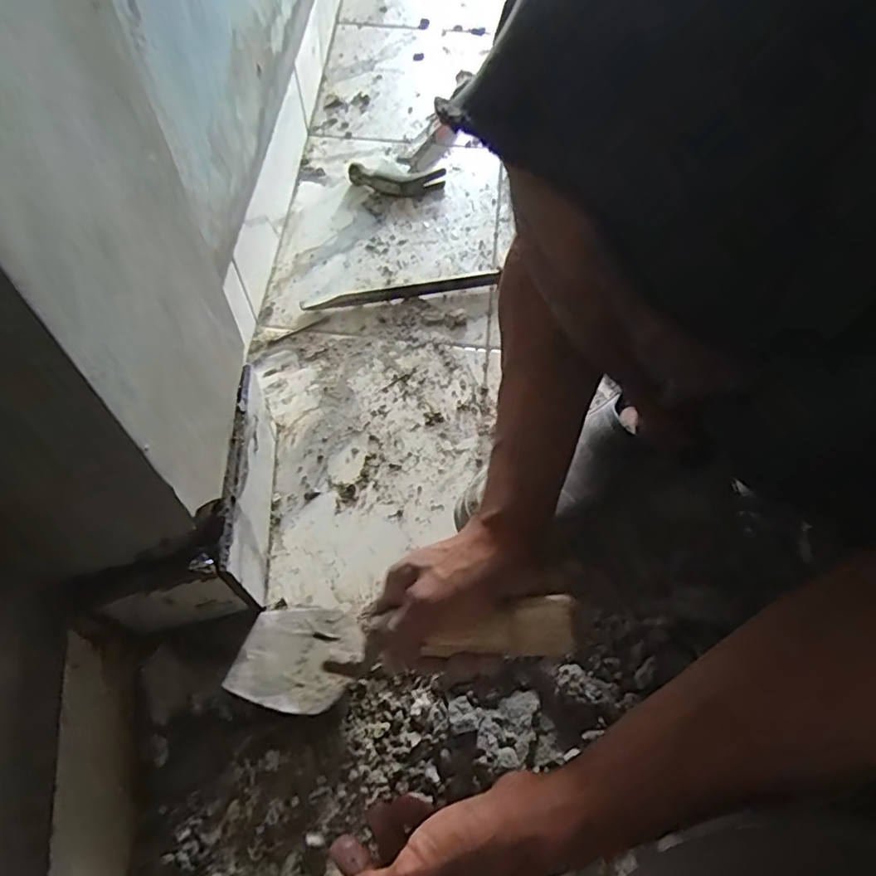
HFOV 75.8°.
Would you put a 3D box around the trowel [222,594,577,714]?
[{"bbox_3d":[-0.028,0.139,0.386,0.244,0.050,0.075,-16,54,19],"label":"trowel"}]

